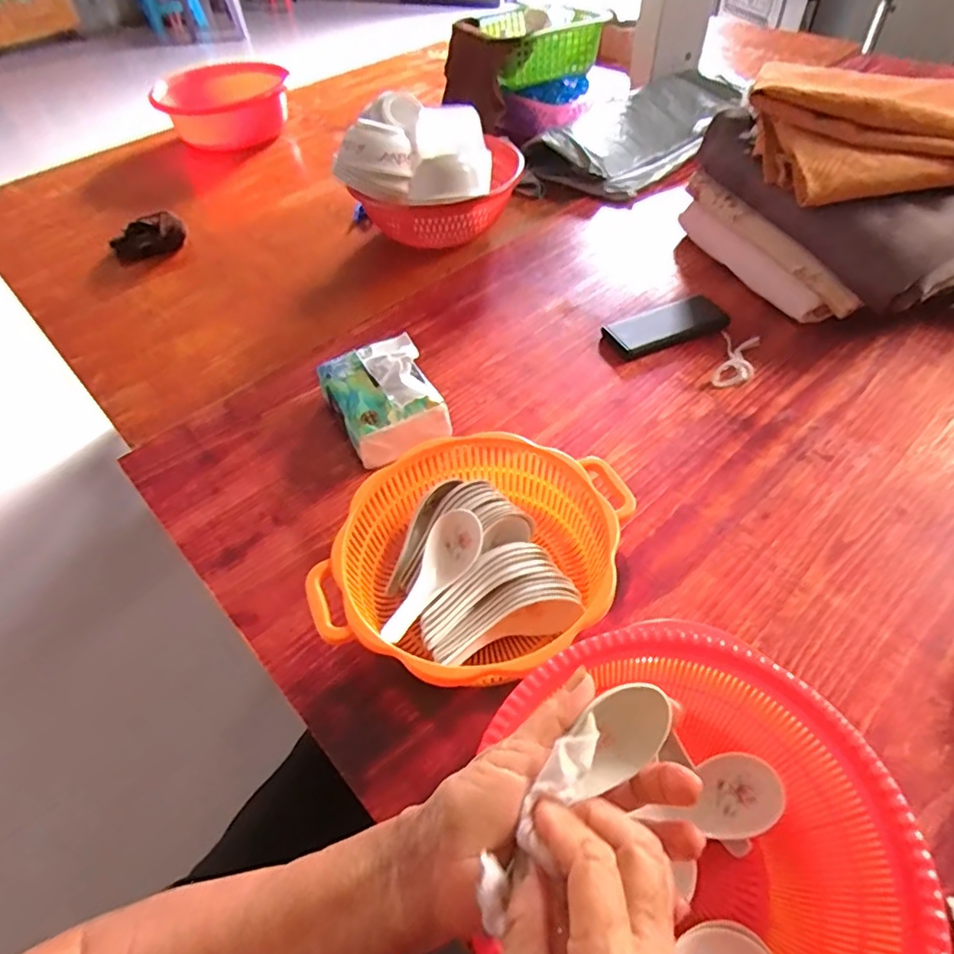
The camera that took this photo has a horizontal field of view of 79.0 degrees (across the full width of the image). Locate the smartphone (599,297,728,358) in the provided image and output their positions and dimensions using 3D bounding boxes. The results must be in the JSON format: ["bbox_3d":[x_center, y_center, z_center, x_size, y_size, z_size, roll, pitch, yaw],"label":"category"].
[{"bbox_3d":[0.239,-0.187,0.723,0.154,0.011,0.071,-18,51,-10],"label":"smartphone"}]

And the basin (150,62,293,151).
[{"bbox_3d":[-0.540,-0.798,1.249,0.273,0.101,0.231,-17,52,-10],"label":"basin"}]

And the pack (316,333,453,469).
[{"bbox_3d":[-0.101,-0.082,0.631,0.107,0.068,0.140,-24,52,-15],"label":"pack"}]

